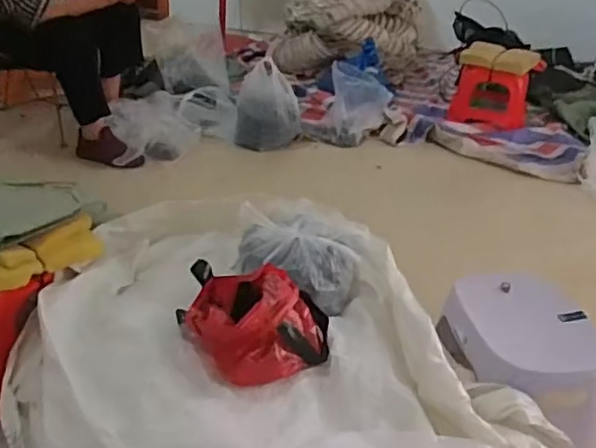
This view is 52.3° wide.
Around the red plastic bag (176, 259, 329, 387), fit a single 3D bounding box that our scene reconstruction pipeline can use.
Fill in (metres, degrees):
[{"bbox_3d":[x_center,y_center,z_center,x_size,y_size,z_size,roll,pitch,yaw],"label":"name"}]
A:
[{"bbox_3d":[-0.082,0.129,1.007,0.198,0.096,0.264,-19,38,-35],"label":"red plastic bag"}]

